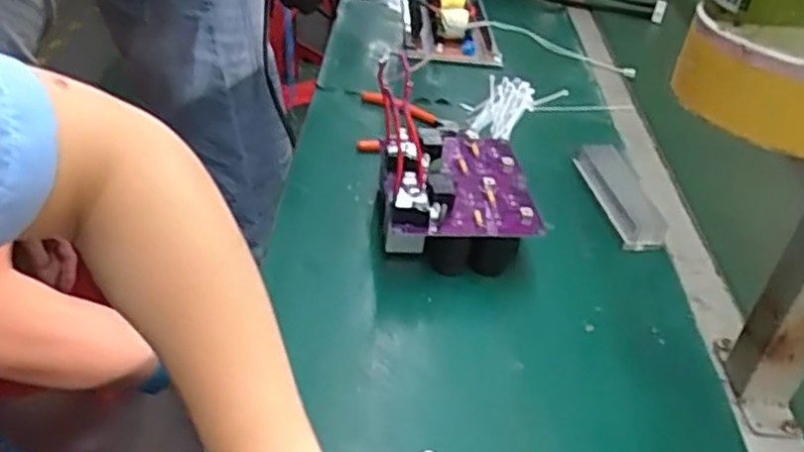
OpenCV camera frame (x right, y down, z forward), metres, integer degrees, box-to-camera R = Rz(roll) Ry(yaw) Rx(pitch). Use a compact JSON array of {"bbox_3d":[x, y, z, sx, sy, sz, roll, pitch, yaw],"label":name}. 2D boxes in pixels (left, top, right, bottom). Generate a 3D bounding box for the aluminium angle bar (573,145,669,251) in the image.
[{"bbox_3d":[0.230,-0.035,0.790,0.050,0.033,0.150,1,36,-9],"label":"aluminium angle bar"}]

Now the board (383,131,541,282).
[{"bbox_3d":[0.052,-0.024,0.715,0.135,0.076,0.152,1,36,-8],"label":"board"}]

